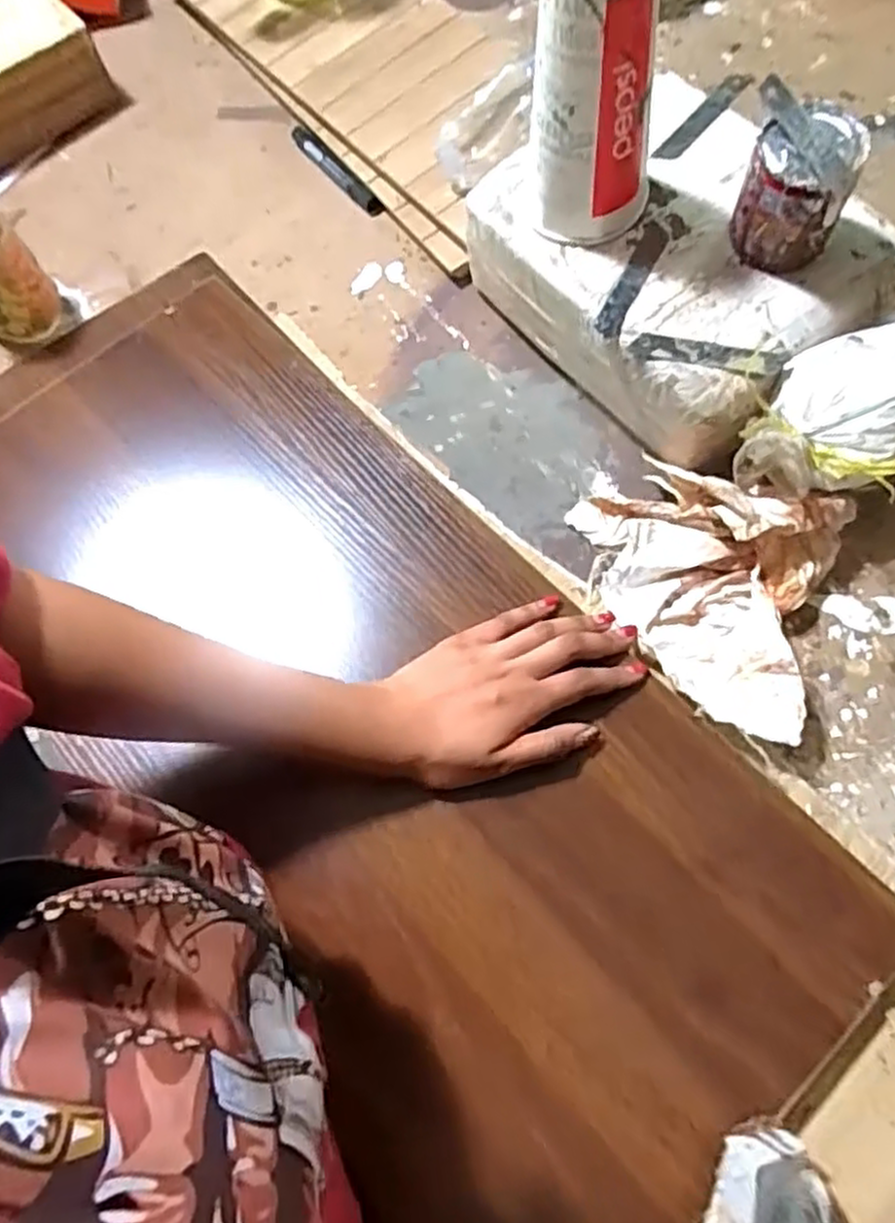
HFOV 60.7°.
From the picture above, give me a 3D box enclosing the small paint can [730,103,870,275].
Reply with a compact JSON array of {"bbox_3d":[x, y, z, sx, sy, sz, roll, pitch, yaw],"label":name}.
[{"bbox_3d":[0.217,-0.265,0.482,0.066,0.076,0.060,29,74,8],"label":"small paint can"}]

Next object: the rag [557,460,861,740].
[{"bbox_3d":[0.165,-0.019,0.517,0.172,0.073,0.157,26,73,7],"label":"rag"}]

